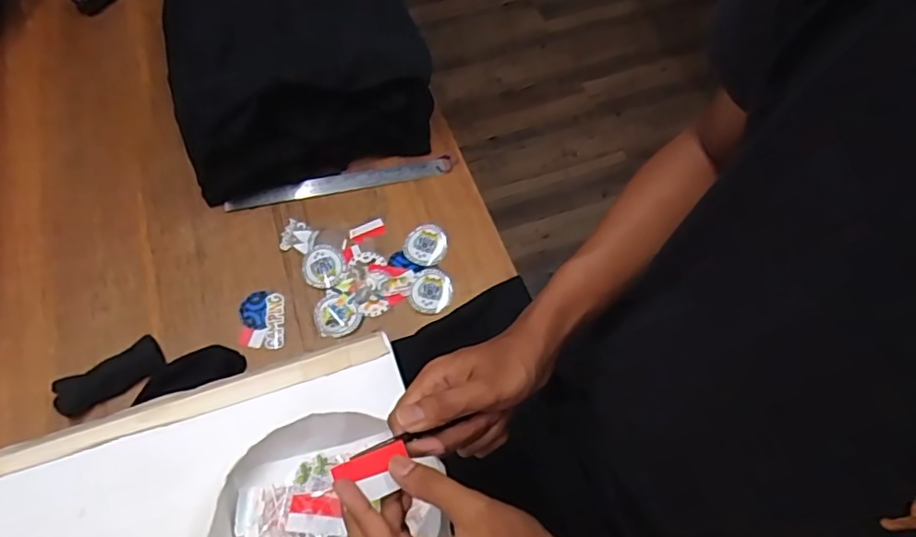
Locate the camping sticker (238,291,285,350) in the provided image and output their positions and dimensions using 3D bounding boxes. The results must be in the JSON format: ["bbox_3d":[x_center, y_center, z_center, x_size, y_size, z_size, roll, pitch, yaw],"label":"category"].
[{"bbox_3d":[-0.261,0.069,0.774,0.059,0.005,0.079,-7,69,-5],"label":"camping sticker"}]

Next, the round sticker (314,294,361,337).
[{"bbox_3d":[-0.162,0.061,0.776,0.057,0.006,0.060,0,65,-1],"label":"round sticker"}]

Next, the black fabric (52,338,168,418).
[{"bbox_3d":[-0.435,0.136,0.729,0.127,0.024,0.047,-30,69,-14],"label":"black fabric"}]

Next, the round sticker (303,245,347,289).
[{"bbox_3d":[-0.186,-0.004,0.805,0.056,0.004,0.065,-14,67,-11],"label":"round sticker"}]

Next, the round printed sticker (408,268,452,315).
[{"bbox_3d":[-0.038,0.029,0.799,0.060,0.006,0.068,1,65,-1],"label":"round printed sticker"}]

